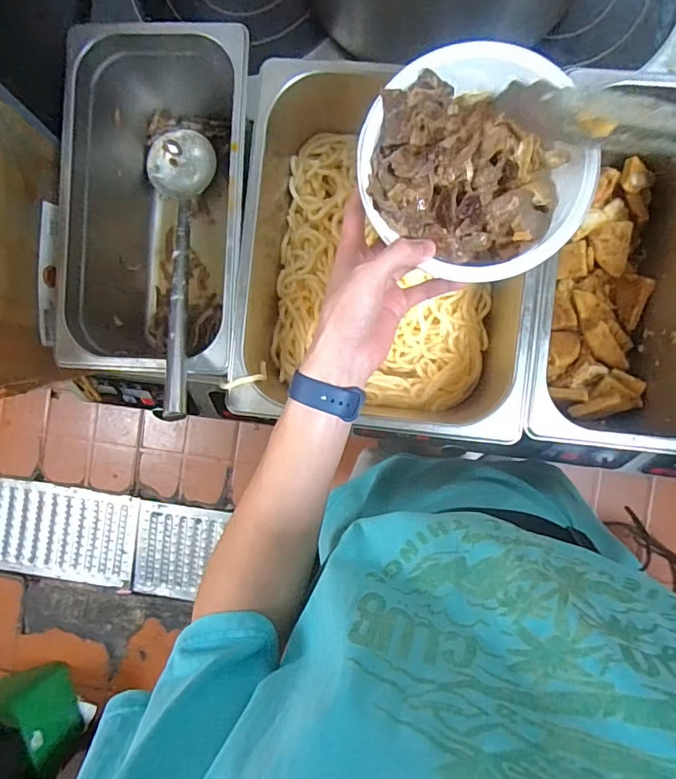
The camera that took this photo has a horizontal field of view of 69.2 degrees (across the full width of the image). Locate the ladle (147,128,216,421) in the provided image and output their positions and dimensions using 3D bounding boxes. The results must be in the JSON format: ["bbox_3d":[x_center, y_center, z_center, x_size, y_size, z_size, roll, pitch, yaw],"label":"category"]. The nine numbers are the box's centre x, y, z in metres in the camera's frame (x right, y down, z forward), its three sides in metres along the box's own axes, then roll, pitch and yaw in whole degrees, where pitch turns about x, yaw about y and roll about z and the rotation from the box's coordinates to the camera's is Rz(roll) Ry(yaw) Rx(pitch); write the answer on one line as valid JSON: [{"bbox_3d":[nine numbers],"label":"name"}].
[{"bbox_3d":[-0.164,-0.138,0.505,0.078,0.050,0.375,-13,59,4],"label":"ladle"}]

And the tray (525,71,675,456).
[{"bbox_3d":[0.267,-0.109,0.494,0.178,0.157,0.318,2,91,4],"label":"tray"}]

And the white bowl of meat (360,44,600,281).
[{"bbox_3d":[0.104,-0.169,0.370,0.167,0.048,0.162,0,91,4],"label":"white bowl of meat"}]

